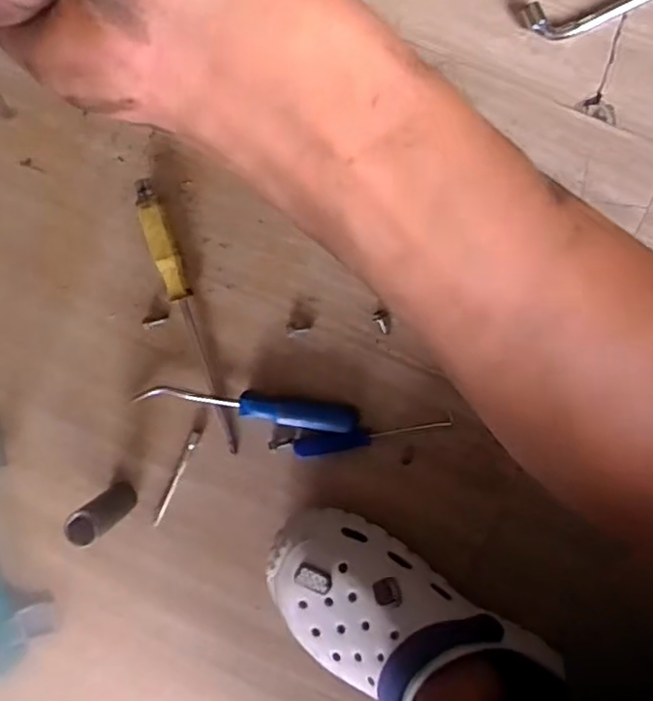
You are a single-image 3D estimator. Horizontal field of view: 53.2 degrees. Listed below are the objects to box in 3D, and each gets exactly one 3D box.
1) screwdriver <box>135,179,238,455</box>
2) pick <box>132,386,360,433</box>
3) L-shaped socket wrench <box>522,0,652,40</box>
[{"bbox_3d":[-0.121,-0.025,0.557,0.019,0.025,0.237,-14,94,8],"label":"screwdriver"},{"bbox_3d":[-0.067,0.048,0.558,0.188,0.022,0.022,7,97,6],"label":"pick"},{"bbox_3d":[0.225,-0.267,0.495,0.142,0.017,0.029,-11,95,8],"label":"L-shaped socket wrench"}]

